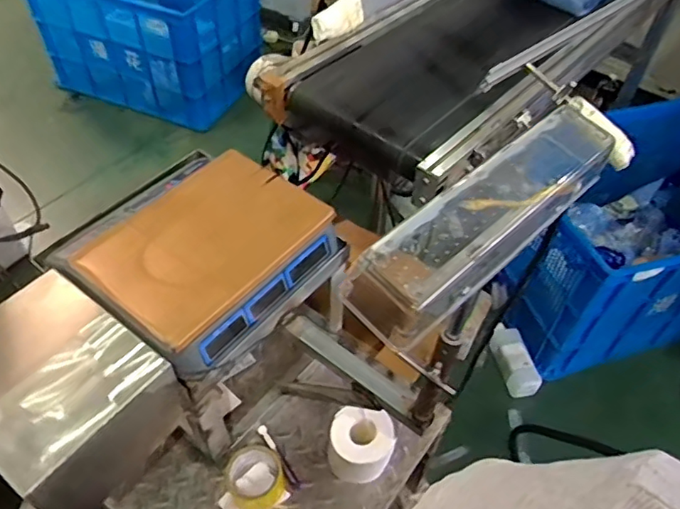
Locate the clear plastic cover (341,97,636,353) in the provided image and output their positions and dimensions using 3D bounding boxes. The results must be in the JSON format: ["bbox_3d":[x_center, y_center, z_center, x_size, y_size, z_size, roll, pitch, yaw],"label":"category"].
[{"bbox_3d":[0.139,-0.043,0.468,0.321,0.047,0.070,-34,59,-29],"label":"clear plastic cover"}]

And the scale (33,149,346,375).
[{"bbox_3d":[-0.190,-0.004,0.817,0.257,0.118,0.321,33,55,23],"label":"scale"}]

